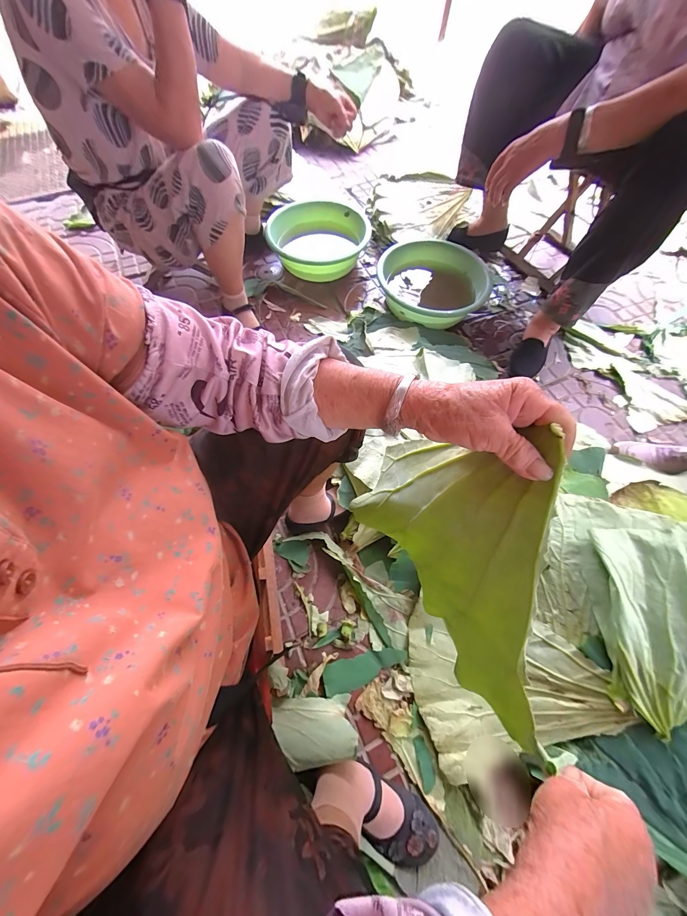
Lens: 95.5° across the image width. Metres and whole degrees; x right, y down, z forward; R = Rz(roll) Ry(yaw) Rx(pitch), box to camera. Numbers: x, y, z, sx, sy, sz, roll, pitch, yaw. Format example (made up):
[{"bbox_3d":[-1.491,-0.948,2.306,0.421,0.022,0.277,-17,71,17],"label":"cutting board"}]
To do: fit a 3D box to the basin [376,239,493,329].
[{"bbox_3d":[0.284,-0.540,0.996,0.340,0.114,0.335,0,65,0],"label":"basin"}]

